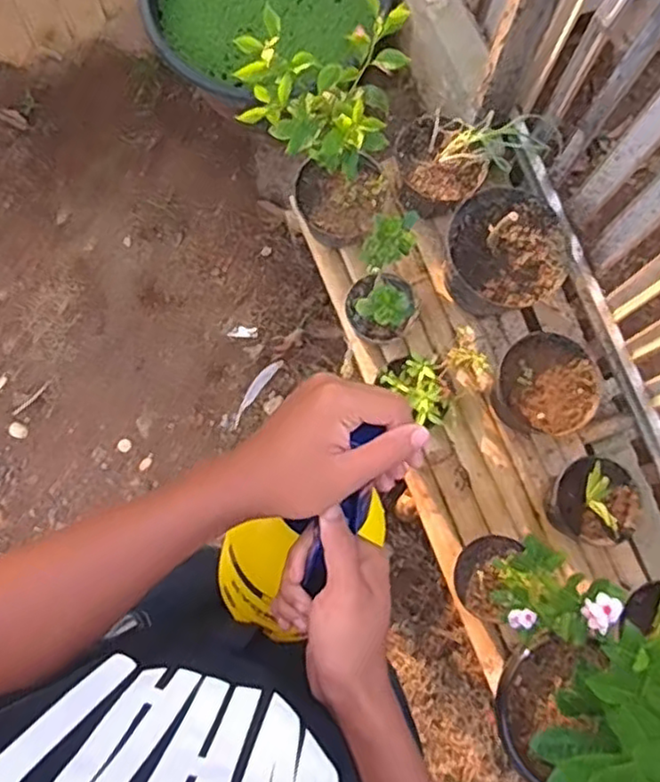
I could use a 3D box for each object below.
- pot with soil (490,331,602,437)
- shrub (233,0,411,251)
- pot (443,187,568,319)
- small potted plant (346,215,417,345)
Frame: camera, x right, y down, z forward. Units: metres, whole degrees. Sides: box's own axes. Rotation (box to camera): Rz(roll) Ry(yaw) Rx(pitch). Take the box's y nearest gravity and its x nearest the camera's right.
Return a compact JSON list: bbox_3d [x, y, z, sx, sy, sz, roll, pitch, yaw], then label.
[{"bbox_3d":[0.382,-0.007,1.213,0.172,0.105,0.165,0,79,0],"label":"pot with soil"},{"bbox_3d":[-0.012,-0.482,1.206,0.249,0.371,0.327,9,79,1],"label":"shrub"},{"bbox_3d":[0.323,-0.256,1.269,0.216,0.149,0.226,15,79,2],"label":"pot"},{"bbox_3d":[0.101,-0.202,1.198,0.124,0.221,0.192,9,79,1],"label":"small potted plant"}]

